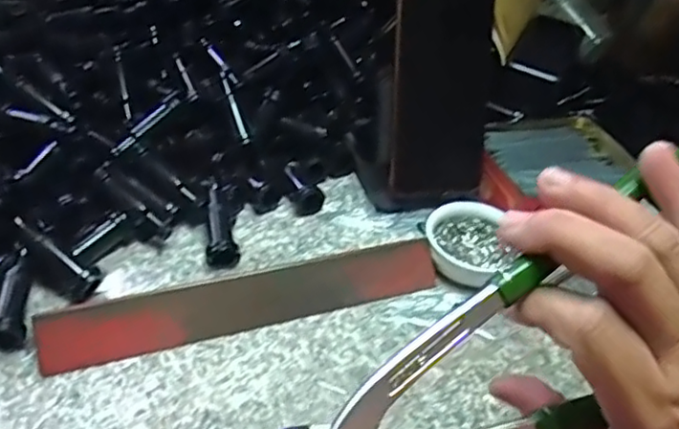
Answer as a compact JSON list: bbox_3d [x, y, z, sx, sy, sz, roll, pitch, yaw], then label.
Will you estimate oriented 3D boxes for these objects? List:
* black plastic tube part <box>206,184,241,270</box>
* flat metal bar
[{"bbox_3d":[-0.086,0.008,0.466,0.022,0.019,0.067,-5,54,-15],"label":"black plastic tube part"},{"bbox_3d":[-0.055,0.055,0.423,0.257,0.007,0.035,-10,88,-21],"label":"flat metal bar"}]

